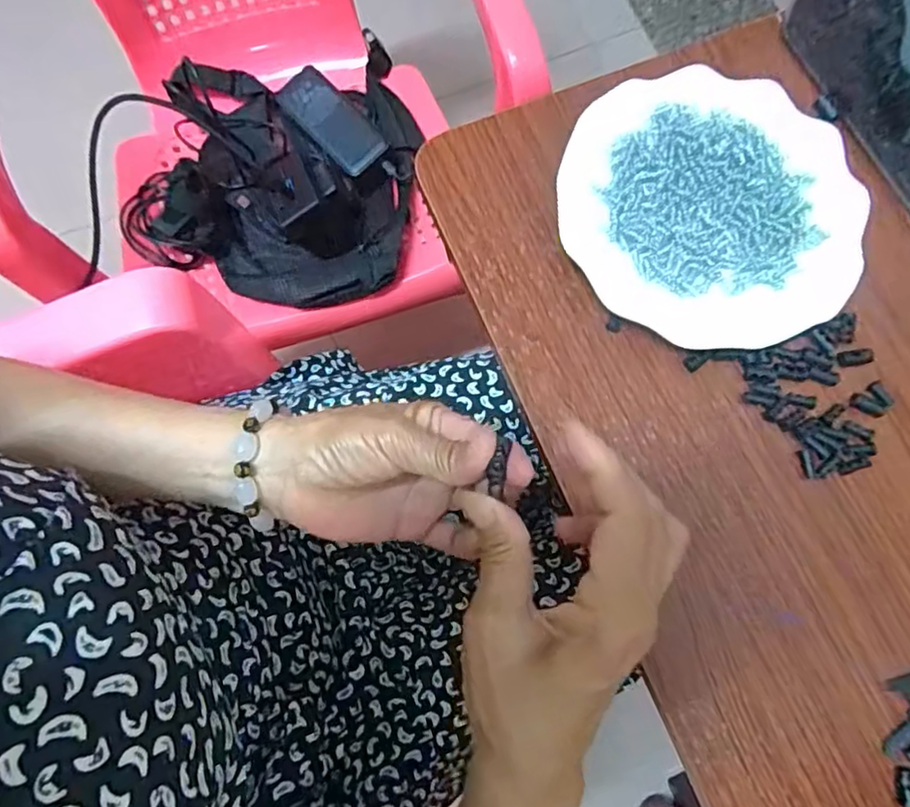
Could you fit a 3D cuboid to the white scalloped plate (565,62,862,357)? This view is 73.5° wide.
[{"bbox_3d":[0.161,-0.124,0.386,0.183,0.031,0.173,0,78,-1],"label":"white scalloped plate"}]

